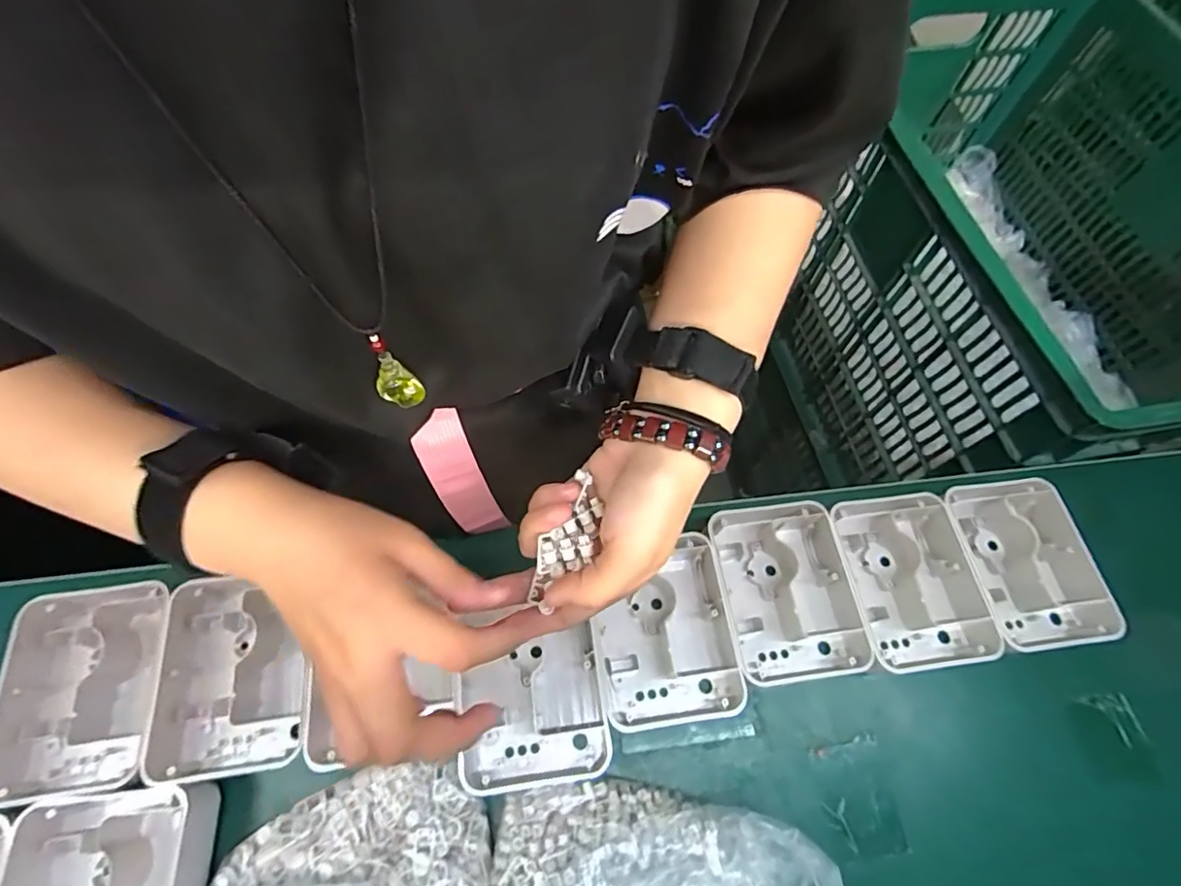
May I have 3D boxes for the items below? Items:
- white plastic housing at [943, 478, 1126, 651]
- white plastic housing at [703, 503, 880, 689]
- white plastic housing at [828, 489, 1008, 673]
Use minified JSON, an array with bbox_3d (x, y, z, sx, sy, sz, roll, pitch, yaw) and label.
[{"bbox_3d":[0.340,0.095,0.436,0.097,0.042,0.131,-5,66,-6],"label":"white plastic housing"},{"bbox_3d":[0.147,0.109,0.422,0.103,0.036,0.137,-5,66,-6],"label":"white plastic housing"},{"bbox_3d":[0.242,0.106,0.430,0.097,0.044,0.135,-5,66,-6],"label":"white plastic housing"}]

